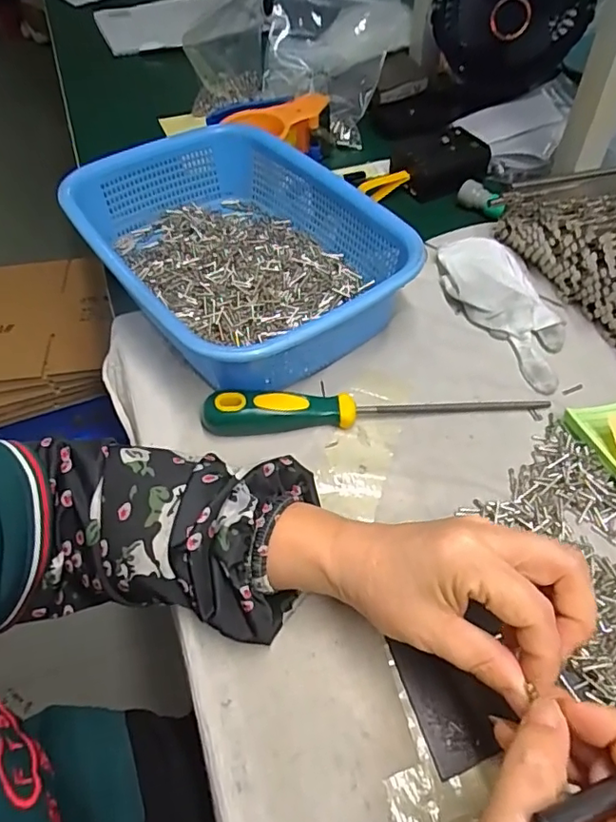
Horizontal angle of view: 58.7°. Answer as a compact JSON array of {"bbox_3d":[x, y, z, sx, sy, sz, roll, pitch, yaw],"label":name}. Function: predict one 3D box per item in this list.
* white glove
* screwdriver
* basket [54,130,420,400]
[{"bbox_3d":[0.171,-0.089,0.465,0.074,0.018,0.166,-17,55,-11],"label":"white glove"},{"bbox_3d":[0.050,-0.005,0.389,0.246,0.024,0.022,-3,53,-1],"label":"screwdriver"},{"bbox_3d":[-0.055,-0.141,0.469,0.214,0.070,0.286,-33,59,-21],"label":"basket"}]

